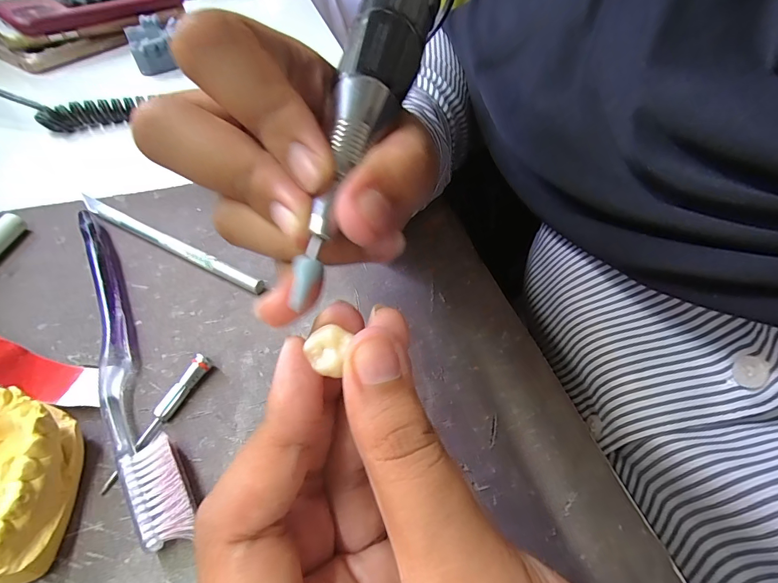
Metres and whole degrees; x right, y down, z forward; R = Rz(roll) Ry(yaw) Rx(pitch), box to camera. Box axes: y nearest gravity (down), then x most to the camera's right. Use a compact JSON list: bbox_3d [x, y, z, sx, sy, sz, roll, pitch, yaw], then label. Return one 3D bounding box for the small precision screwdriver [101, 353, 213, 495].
[{"bbox_3d":[-0.095,0.051,0.165,0.006,0.009,0.059,23,53,14],"label":"small precision screwdriver"}]

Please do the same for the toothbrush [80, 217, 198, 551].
[{"bbox_3d":[-0.123,0.025,0.180,0.020,0.014,0.177,-25,57,-23],"label":"toothbrush"}]

